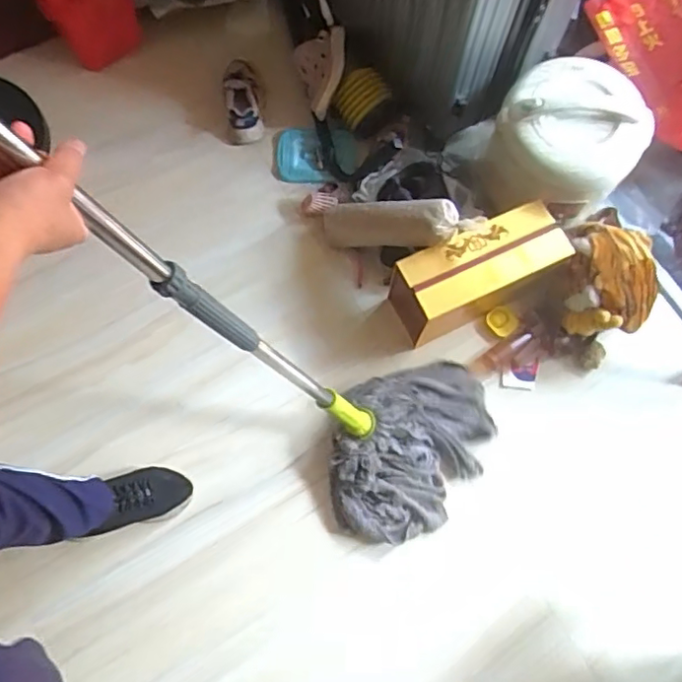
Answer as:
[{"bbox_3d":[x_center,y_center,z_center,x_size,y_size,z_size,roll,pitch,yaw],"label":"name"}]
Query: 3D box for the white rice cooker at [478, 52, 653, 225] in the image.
[{"bbox_3d":[0.418,-0.367,1.115,0.243,0.219,0.258,0,74,-1],"label":"white rice cooker"}]

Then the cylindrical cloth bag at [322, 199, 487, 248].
[{"bbox_3d":[0.097,-0.219,1.127,0.346,0.085,0.083,8,68,44],"label":"cylindrical cloth bag"}]

